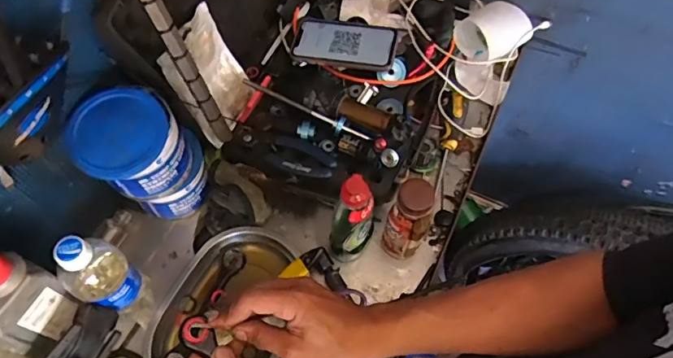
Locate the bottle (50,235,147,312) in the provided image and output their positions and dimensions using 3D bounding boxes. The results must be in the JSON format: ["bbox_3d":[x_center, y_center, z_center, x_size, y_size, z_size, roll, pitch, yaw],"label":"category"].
[{"bbox_3d":[-0.268,0.102,0.518,0.074,0.153,0.057,25,64,11],"label":"bottle"}]

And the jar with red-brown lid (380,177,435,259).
[{"bbox_3d":[0.085,0.053,0.565,0.049,0.144,0.044,28,65,13],"label":"jar with red-brown lid"}]

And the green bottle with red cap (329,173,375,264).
[{"bbox_3d":[0.019,0.051,0.557,0.039,0.147,0.051,30,65,14],"label":"green bottle with red cap"}]

